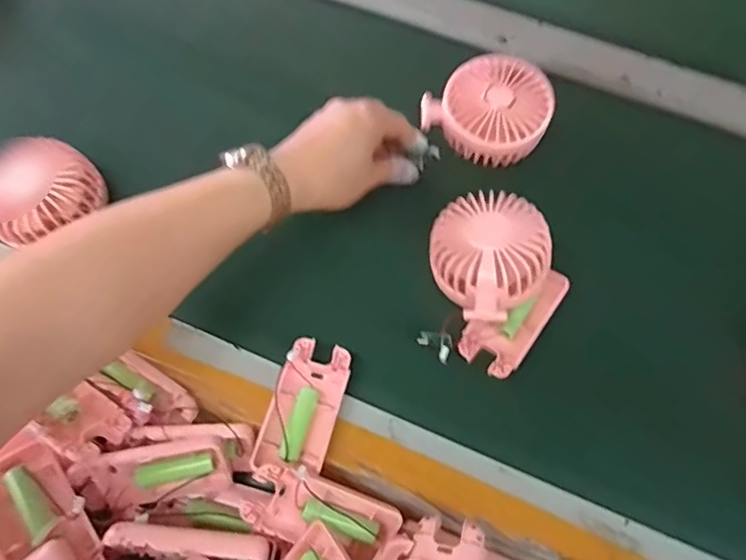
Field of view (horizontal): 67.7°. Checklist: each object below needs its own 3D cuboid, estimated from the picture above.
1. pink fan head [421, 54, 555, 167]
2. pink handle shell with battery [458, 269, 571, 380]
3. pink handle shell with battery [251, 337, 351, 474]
[{"bbox_3d":[0.100,-0.146,0.478,0.097,0.040,0.088,34,71,13],"label":"pink fan head"},{"bbox_3d":[0.106,0.027,0.418,0.045,0.010,0.095,35,71,13],"label":"pink handle shell with battery"},{"bbox_3d":[-0.046,0.086,0.381,0.045,0.017,0.087,14,68,5],"label":"pink handle shell with battery"}]

